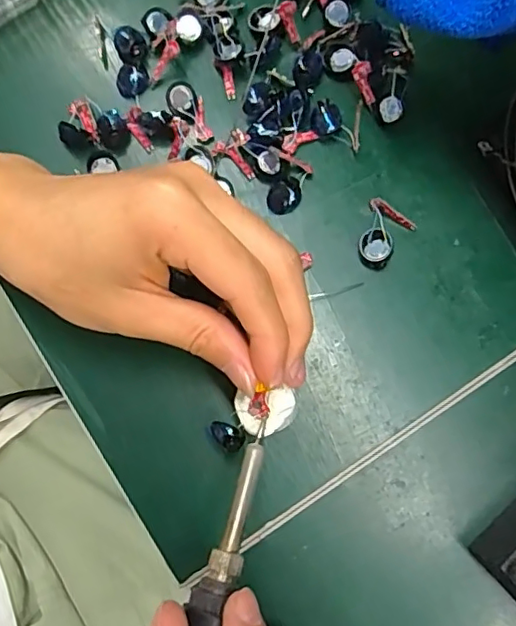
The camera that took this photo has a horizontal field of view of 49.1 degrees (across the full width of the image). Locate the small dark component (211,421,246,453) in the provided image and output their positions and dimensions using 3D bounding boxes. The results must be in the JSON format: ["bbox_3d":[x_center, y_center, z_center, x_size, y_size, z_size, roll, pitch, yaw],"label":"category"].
[{"bbox_3d":[-0.013,0.053,0.245,0.016,0.007,0.010,41,83,7],"label":"small dark component"}]

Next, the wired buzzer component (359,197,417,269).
[{"bbox_3d":[0.061,-0.039,0.281,0.024,0.006,0.030,33,82,6],"label":"wired buzzer component"}]

